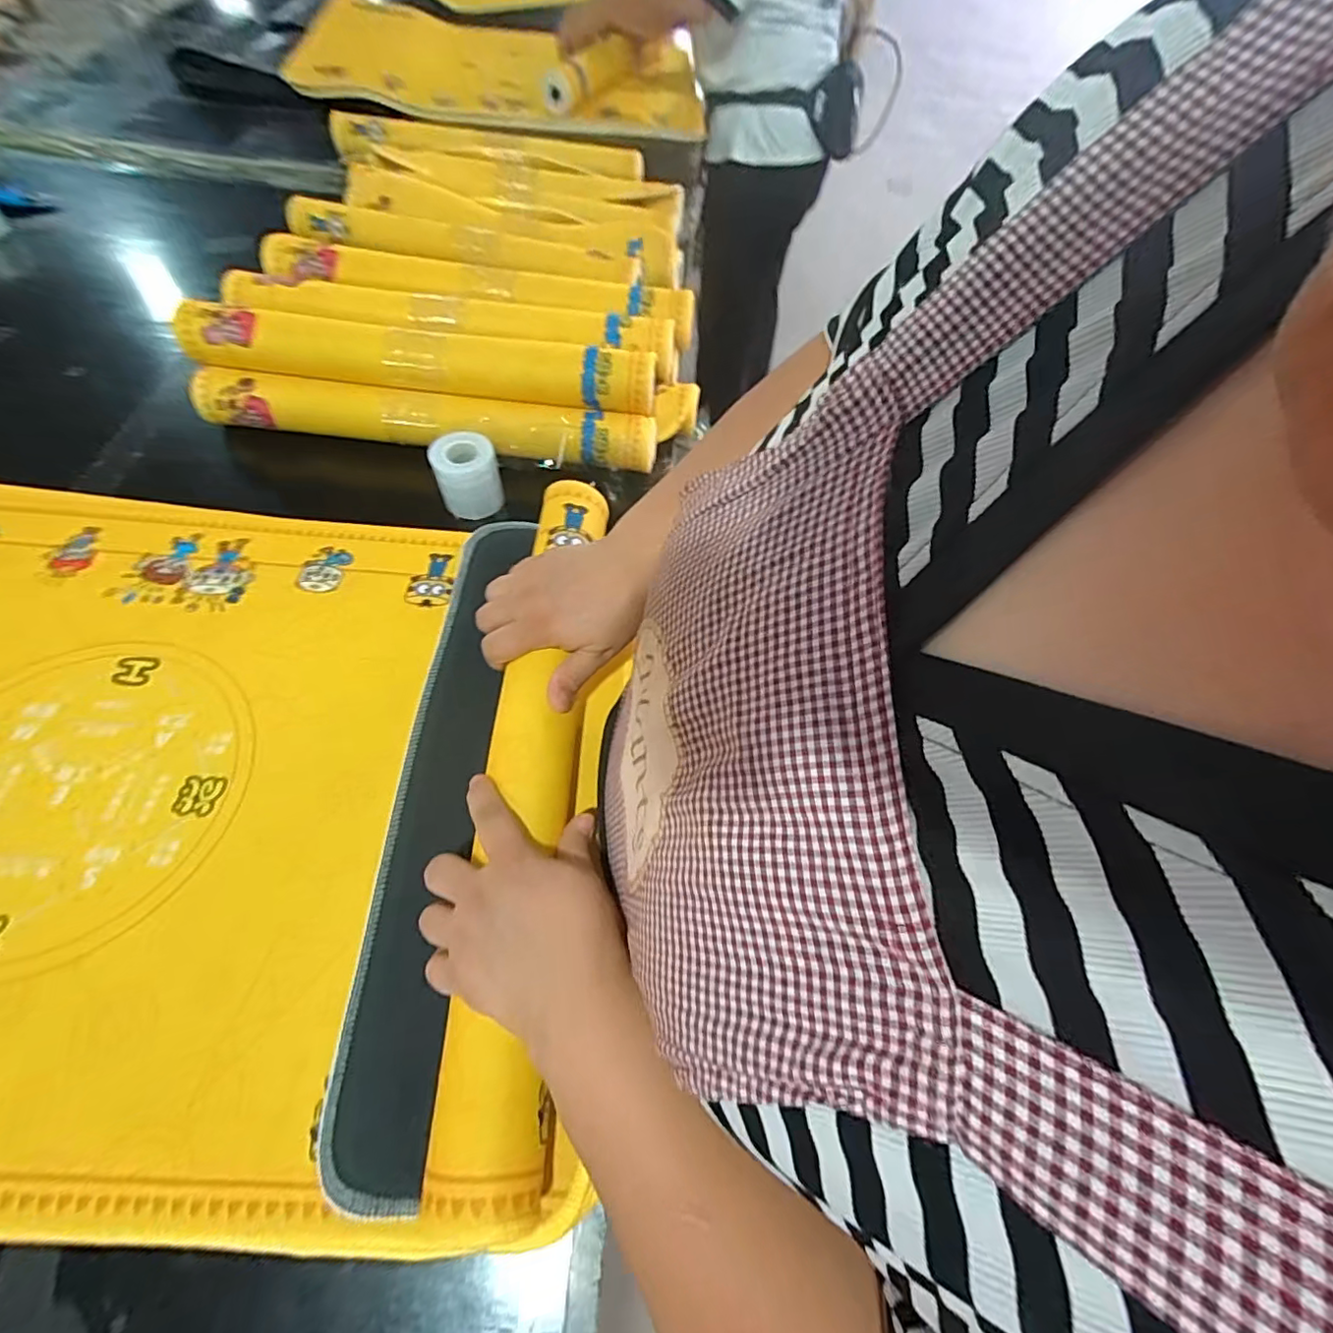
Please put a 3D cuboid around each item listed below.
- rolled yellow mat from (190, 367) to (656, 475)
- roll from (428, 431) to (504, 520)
[{"bbox_3d":[-0.269,-0.280,0.645,0.508,0.049,0.045,6,59,-1],"label":"rolled yellow mat"},{"bbox_3d":[-0.213,-0.205,0.609,0.064,0.066,0.055,-13,63,-12],"label":"roll"}]

